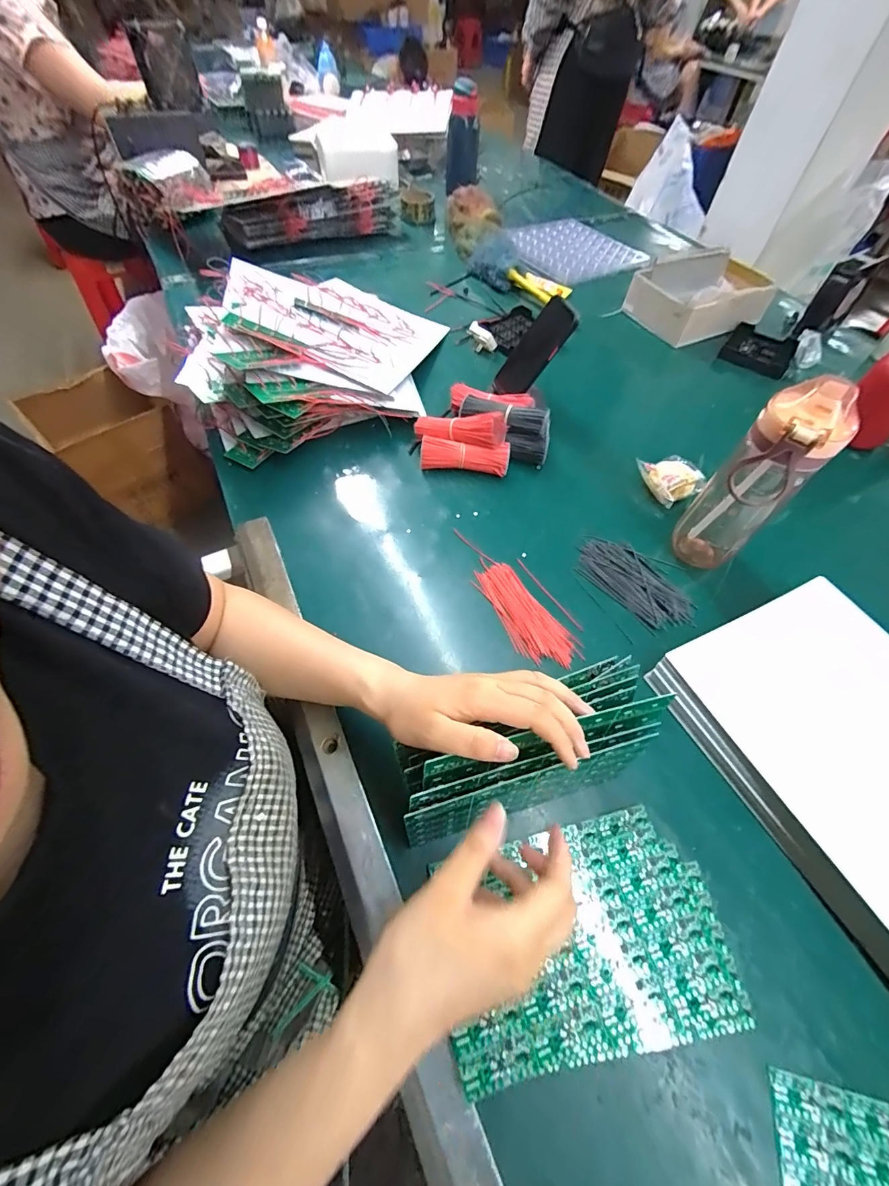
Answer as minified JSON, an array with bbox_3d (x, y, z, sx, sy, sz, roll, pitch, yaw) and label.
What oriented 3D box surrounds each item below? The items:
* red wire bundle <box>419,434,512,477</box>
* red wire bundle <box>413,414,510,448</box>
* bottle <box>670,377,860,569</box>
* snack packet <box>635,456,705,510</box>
[{"bbox_3d":[0.028,-0.187,0.589,0.119,0.036,0.037,5,58,0],"label":"red wire bundle"},{"bbox_3d":[0.020,-0.225,0.579,0.124,0.034,0.039,12,58,5],"label":"red wire bundle"},{"bbox_3d":[0.317,-0.110,0.446,0.070,0.210,0.076,38,63,19],"label":"bottle"},{"bbox_3d":[0.311,-0.161,0.589,0.061,0.032,0.071,-18,60,-13],"label":"snack packet"}]

